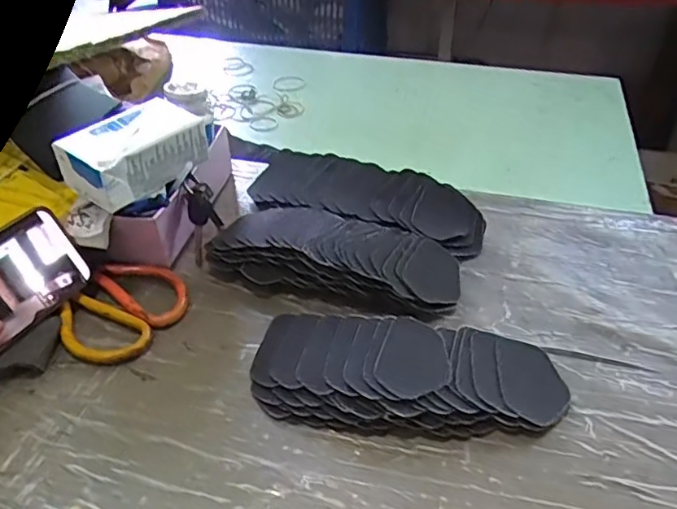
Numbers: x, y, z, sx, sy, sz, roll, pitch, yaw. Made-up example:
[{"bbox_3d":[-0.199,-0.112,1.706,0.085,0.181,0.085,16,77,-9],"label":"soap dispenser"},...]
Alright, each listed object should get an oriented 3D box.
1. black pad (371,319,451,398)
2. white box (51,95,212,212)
[{"bbox_3d":[0.056,0.073,0.413,0.049,0.010,0.066,13,42,16],"label":"black pad"},{"bbox_3d":[-0.170,-0.087,0.488,0.069,0.048,0.106,23,46,26],"label":"white box"}]

